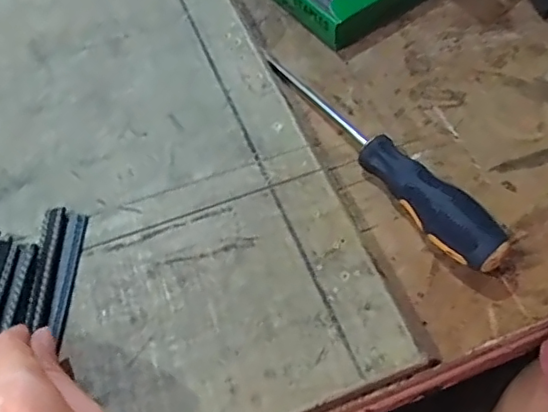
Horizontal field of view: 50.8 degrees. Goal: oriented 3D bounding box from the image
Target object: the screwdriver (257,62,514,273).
[{"bbox_3d":[0.069,-0.039,0.371,0.030,0.025,0.206,-29,64,-17],"label":"screwdriver"}]

